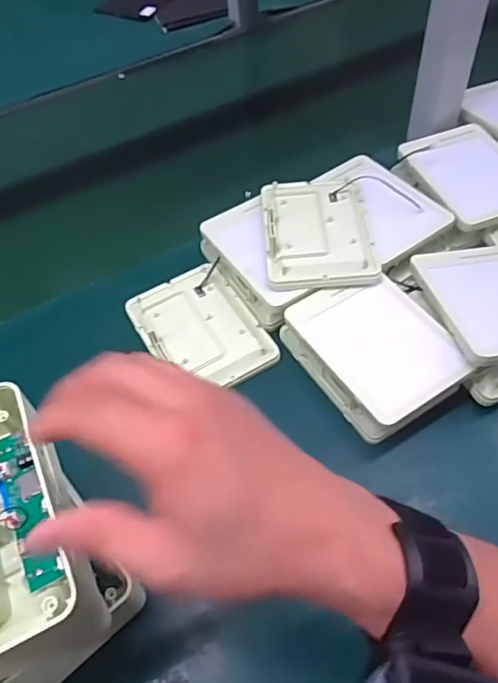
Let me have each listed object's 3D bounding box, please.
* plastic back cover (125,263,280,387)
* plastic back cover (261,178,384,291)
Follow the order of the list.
[{"bbox_3d":[-0.046,-0.015,0.493,0.098,0.012,0.130,-28,56,-16],"label":"plastic back cover"},{"bbox_3d":[0.064,-0.107,0.501,0.098,0.023,0.129,-5,53,1],"label":"plastic back cover"}]

